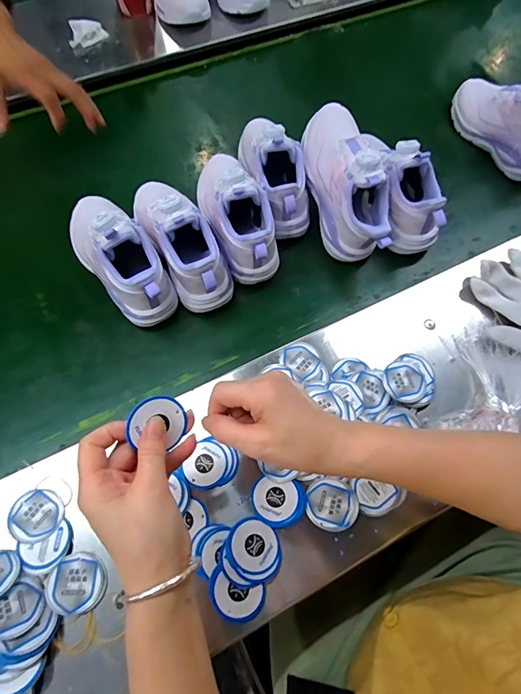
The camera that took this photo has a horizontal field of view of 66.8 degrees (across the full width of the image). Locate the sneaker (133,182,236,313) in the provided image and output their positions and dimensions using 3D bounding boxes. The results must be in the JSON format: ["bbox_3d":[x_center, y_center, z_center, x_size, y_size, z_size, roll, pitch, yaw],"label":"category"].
[{"bbox_3d":[-0.107,-0.145,0.501,0.072,0.110,0.206,-32,73,-15],"label":"sneaker"}]

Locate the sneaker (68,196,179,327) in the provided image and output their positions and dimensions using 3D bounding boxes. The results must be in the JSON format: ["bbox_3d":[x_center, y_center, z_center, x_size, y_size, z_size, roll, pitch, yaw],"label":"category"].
[{"bbox_3d":[-0.183,-0.121,0.490,0.072,0.103,0.205,-36,74,-16],"label":"sneaker"}]

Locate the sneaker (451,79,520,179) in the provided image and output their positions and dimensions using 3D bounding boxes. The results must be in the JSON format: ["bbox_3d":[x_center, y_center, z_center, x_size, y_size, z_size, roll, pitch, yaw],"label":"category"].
[{"bbox_3d":[0.393,-0.366,0.620,0.073,0.104,0.207,-33,73,-15],"label":"sneaker"}]

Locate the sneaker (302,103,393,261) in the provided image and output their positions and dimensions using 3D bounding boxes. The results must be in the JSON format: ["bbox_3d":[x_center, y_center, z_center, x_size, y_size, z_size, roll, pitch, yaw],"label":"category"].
[{"bbox_3d":[0.111,-0.220,0.512,0.071,0.104,0.205,-14,83,-8],"label":"sneaker"}]

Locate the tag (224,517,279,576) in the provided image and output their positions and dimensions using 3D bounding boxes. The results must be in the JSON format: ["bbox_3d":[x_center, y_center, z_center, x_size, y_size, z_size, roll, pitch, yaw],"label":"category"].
[{"bbox_3d":[-0.008,0.191,0.379,0.048,0.009,0.047,1,68,-3],"label":"tag"}]

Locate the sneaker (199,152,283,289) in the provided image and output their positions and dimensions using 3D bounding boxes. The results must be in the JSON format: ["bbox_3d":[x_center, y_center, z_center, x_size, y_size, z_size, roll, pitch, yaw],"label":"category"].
[{"bbox_3d":[-0.034,-0.188,0.521,0.084,0.110,0.204,-19,70,-10],"label":"sneaker"}]

